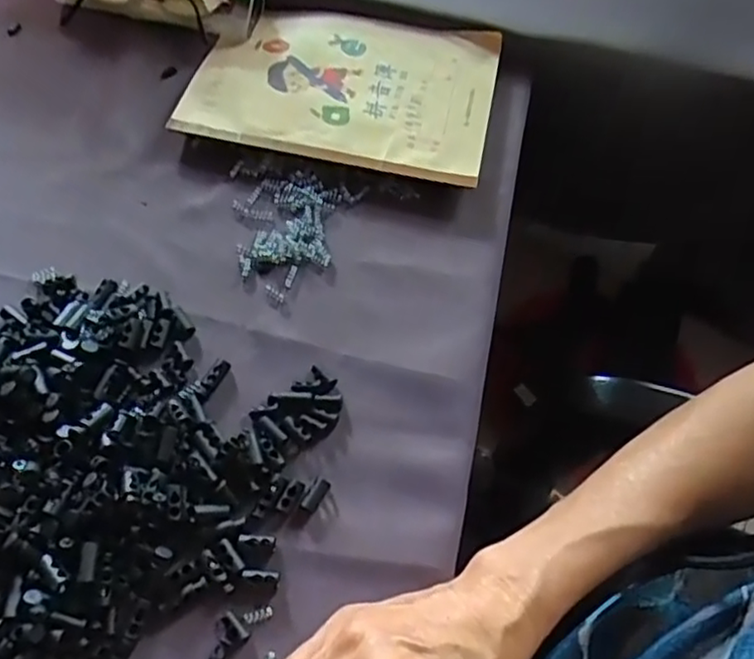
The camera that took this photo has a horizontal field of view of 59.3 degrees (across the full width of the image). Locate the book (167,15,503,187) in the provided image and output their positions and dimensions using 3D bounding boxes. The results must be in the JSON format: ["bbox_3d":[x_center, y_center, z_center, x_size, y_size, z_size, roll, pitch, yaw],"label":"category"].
[{"bbox_3d":[-0.024,-0.173,0.467,0.206,0.009,0.137,11,63,4],"label":"book"}]

